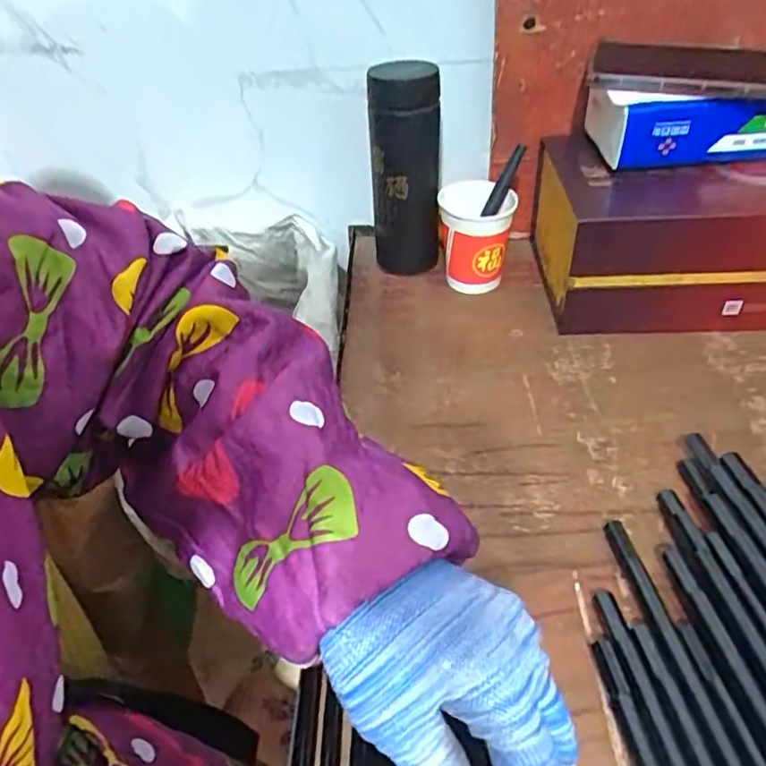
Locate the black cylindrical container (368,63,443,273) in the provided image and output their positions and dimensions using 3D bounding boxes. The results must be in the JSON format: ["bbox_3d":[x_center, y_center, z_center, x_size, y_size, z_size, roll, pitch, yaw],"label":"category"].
[{"bbox_3d":[0.021,-0.185,0.570,0.060,0.195,0.054,-4,41,-1],"label":"black cylindrical container"}]

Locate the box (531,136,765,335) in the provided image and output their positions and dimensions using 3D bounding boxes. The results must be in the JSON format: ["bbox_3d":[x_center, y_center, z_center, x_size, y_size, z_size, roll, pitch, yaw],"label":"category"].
[{"bbox_3d":[0.298,-0.136,0.553,0.303,0.120,0.166,-2,41,1],"label":"box"}]

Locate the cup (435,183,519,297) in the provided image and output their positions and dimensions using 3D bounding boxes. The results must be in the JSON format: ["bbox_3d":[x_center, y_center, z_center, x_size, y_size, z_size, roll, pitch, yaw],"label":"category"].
[{"bbox_3d":[0.085,-0.128,0.578,0.068,0.102,0.068,3,41,7],"label":"cup"}]

